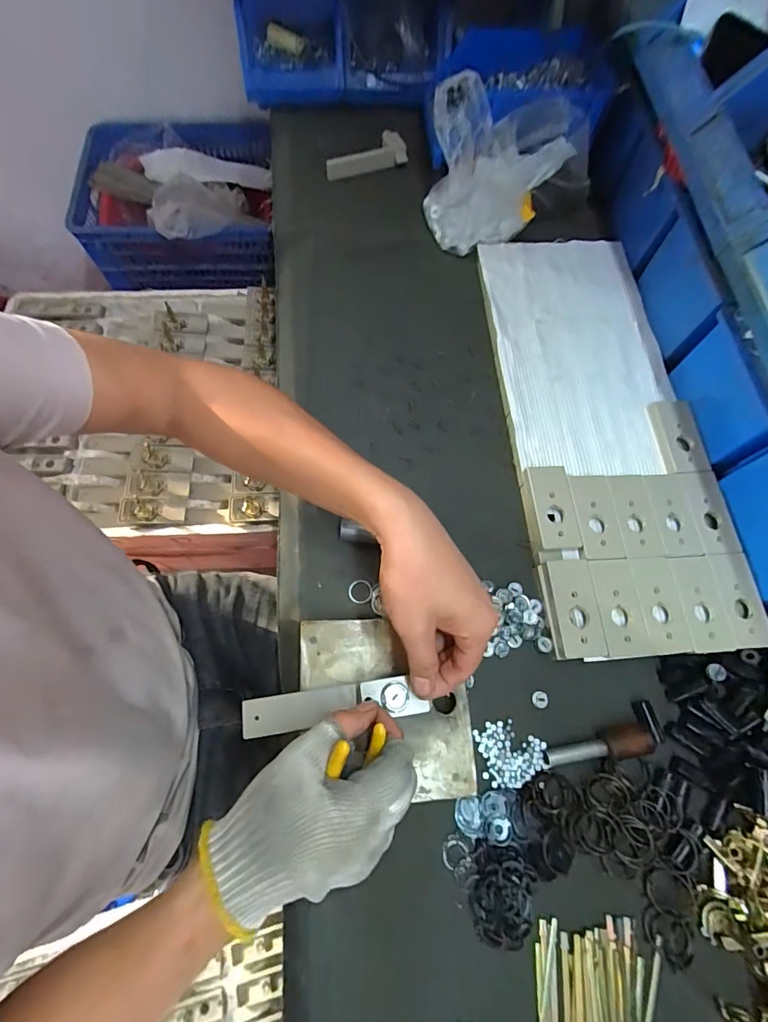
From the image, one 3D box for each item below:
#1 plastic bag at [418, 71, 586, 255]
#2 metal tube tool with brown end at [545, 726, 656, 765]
[{"bbox_3d":[0.150,-0.455,0.576,0.208,0.140,0.206,27,70,7],"label":"plastic bag"},{"bbox_3d":[0.191,0.208,0.384,0.096,0.017,0.025,-3,69,-2],"label":"metal tube tool with brown end"}]

